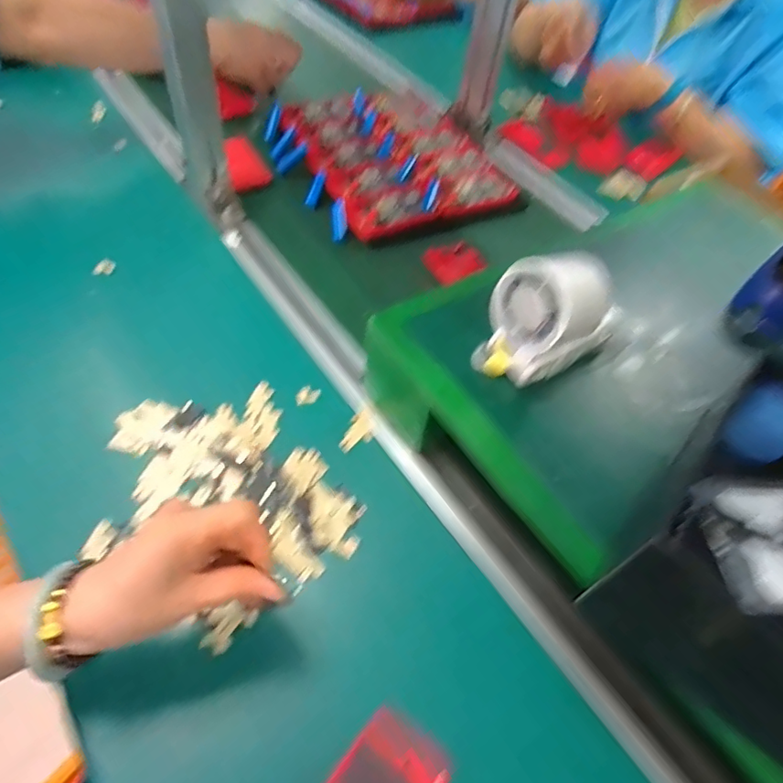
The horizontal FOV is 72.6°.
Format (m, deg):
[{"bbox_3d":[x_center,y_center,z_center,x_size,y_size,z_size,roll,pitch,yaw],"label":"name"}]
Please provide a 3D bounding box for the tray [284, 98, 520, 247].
[{"bbox_3d":[0.008,-0.336,0.766,0.252,0.045,0.296,-18,58,-20],"label":"tray"}]

